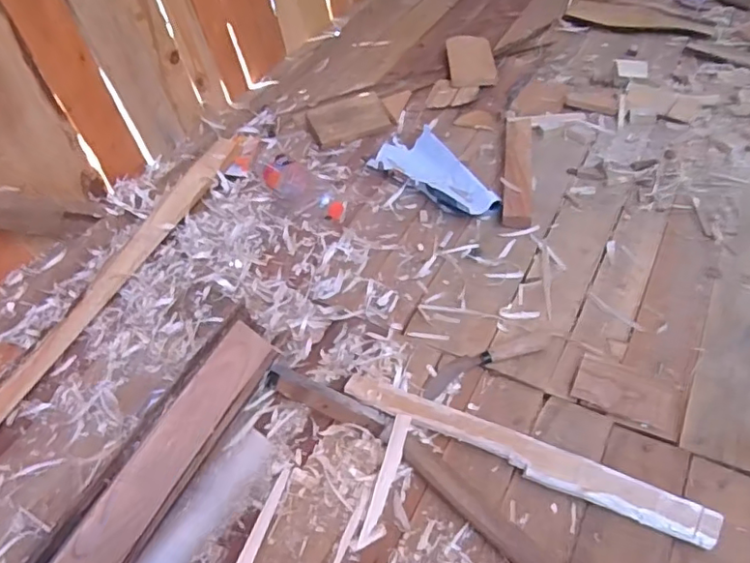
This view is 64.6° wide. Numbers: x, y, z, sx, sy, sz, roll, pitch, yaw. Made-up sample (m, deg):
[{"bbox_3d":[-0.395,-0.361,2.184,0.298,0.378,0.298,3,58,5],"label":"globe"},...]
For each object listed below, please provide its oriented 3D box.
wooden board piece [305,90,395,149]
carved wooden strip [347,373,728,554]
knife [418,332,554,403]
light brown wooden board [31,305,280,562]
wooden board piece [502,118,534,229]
[{"bbox_3d":[-0.052,-0.324,1.182,0.155,0.022,0.085,-21,80,-9],"label":"wooden board piece"},{"bbox_3d":[0.166,0.202,0.707,0.440,0.025,0.048,19,53,21],"label":"carved wooden strip"},{"bbox_3d":[0.150,0.106,0.805,0.191,0.013,0.042,-22,50,-13],"label":"knife"},{"bbox_3d":[-0.243,0.196,0.701,0.087,0.032,0.405,38,57,-8],"label":"light brown wooden board"},{"bbox_3d":[0.257,-0.207,1.059,0.050,0.026,0.297,5,49,10],"label":"wooden board piece"}]

